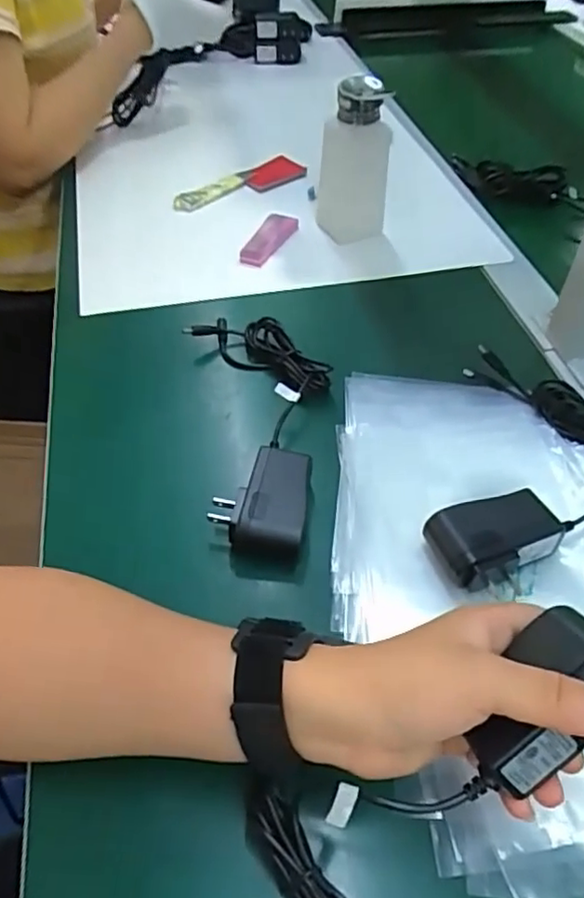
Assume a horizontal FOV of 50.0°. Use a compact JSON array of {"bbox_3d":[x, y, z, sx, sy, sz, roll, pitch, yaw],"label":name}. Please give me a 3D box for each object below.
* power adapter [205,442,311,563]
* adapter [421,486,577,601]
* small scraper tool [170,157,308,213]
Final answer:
[{"bbox_3d":[-0.017,0.032,0.402,0.056,0.028,0.070,9,49,7],"label":"power adapter"},{"bbox_3d":[0.126,0.058,0.374,0.081,0.027,0.053,-13,50,-12],"label":"adapter"},{"bbox_3d":[-0.056,-0.294,0.692,0.162,0.014,0.042,-34,58,-27],"label":"small scraper tool"}]

